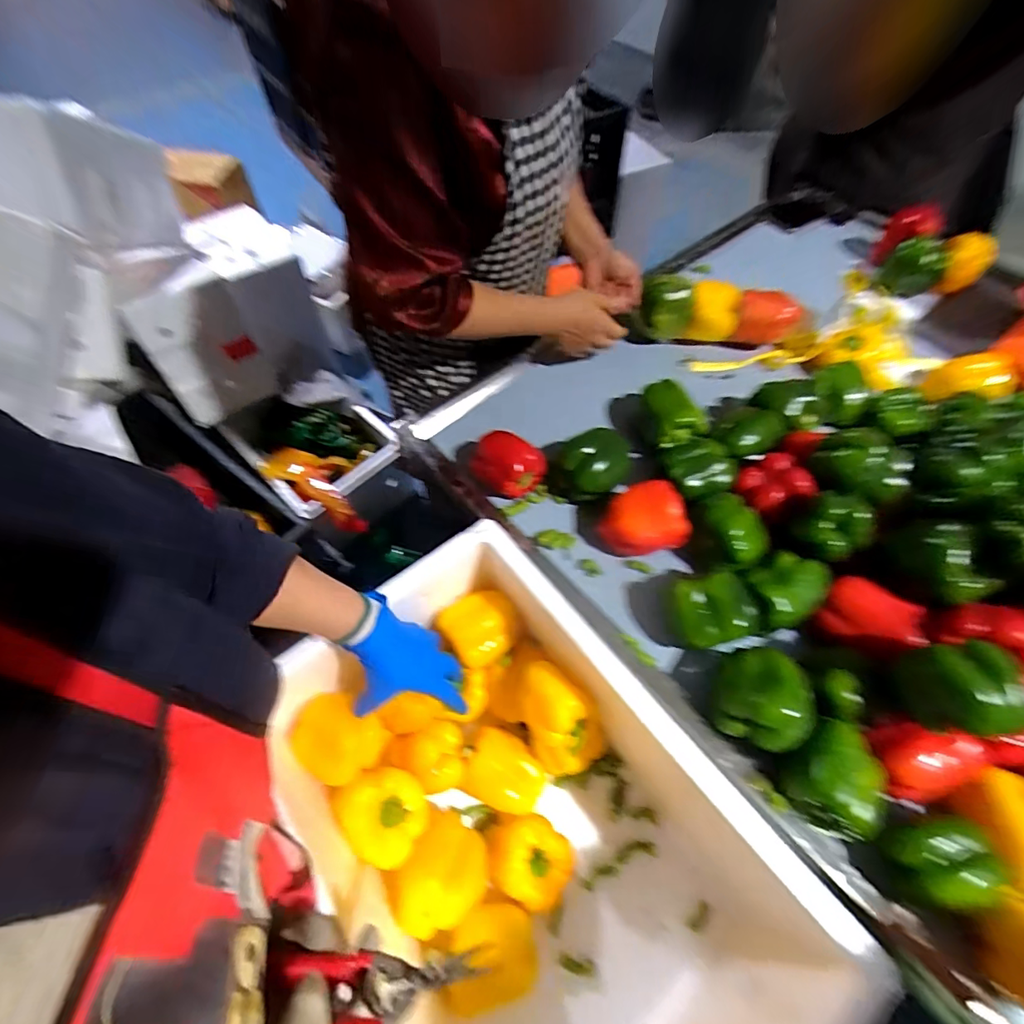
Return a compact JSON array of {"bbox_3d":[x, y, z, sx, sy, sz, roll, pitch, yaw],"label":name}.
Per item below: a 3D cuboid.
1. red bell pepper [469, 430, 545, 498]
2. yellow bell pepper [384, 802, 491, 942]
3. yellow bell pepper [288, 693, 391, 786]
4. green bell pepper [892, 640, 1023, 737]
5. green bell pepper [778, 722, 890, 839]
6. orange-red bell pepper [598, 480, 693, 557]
[{"bbox_3d":[-0.009,-0.056,0.666,0.099,0.077,0.074,21,61,13],"label":"red bell pepper"},{"bbox_3d":[-0.076,0.398,0.540,0.098,0.089,0.113,31,64,18],"label":"yellow bell pepper"},{"bbox_3d":[-0.200,0.269,0.571,0.094,0.093,0.087,30,64,17],"label":"yellow bell pepper"},{"bbox_3d":[0.398,0.161,0.433,0.081,0.077,0.073,-1,59,0],"label":"green bell pepper"},{"bbox_3d":[0.304,0.248,0.458,0.066,0.059,0.087,31,64,18],"label":"green bell pepper"},{"bbox_3d":[0.158,0.015,0.604,0.093,0.075,0.083,-17,60,-9],"label":"orange-red bell pepper"}]

